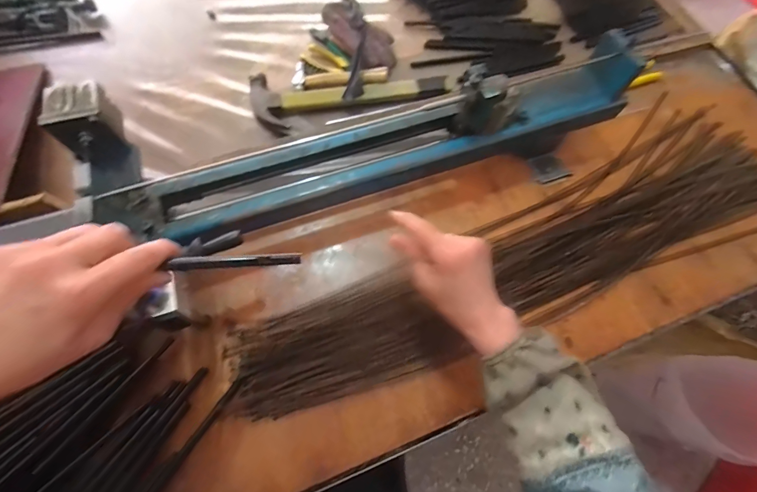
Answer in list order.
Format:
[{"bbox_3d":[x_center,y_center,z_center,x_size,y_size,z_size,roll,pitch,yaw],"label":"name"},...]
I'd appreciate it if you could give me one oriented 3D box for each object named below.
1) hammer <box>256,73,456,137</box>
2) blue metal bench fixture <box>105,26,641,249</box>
[{"bbox_3d":[-0.041,-0.258,0.573,0.316,0.031,0.107,-14,71,-8],"label":"hammer"},{"bbox_3d":[0.025,-0.137,0.433,0.653,0.106,0.086,-19,71,-9],"label":"blue metal bench fixture"}]

